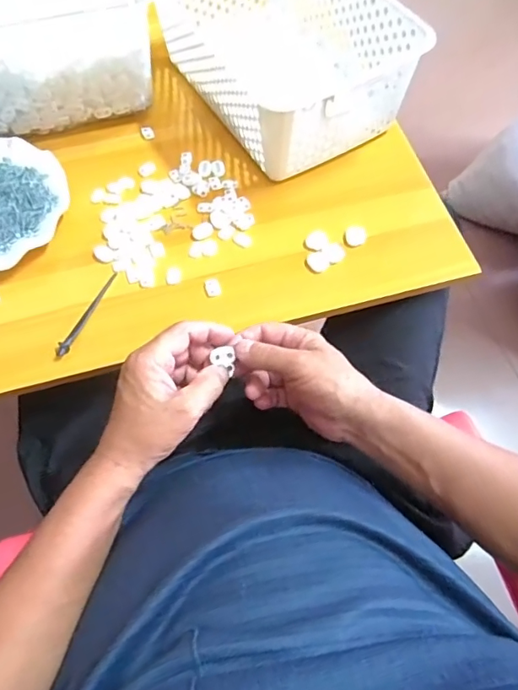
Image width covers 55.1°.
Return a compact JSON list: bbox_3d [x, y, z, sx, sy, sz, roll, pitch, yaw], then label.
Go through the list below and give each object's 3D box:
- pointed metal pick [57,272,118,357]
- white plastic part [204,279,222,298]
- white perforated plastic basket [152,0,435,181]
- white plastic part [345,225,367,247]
[{"bbox_3d":[-0.171,-0.032,0.494,0.011,0.006,0.102,20,66,10],"label":"pointed metal pick"},{"bbox_3d":[-0.047,-0.059,0.508,0.015,0.005,0.019,-16,65,-7],"label":"white plastic part"},{"bbox_3d":[0.021,-0.349,0.585,0.213,0.113,0.306,-26,67,-12],"label":"white perforated plastic basket"},{"bbox_3d":[0.103,-0.116,0.526,0.022,0.006,0.023,0,64,0],"label":"white plastic part"}]

